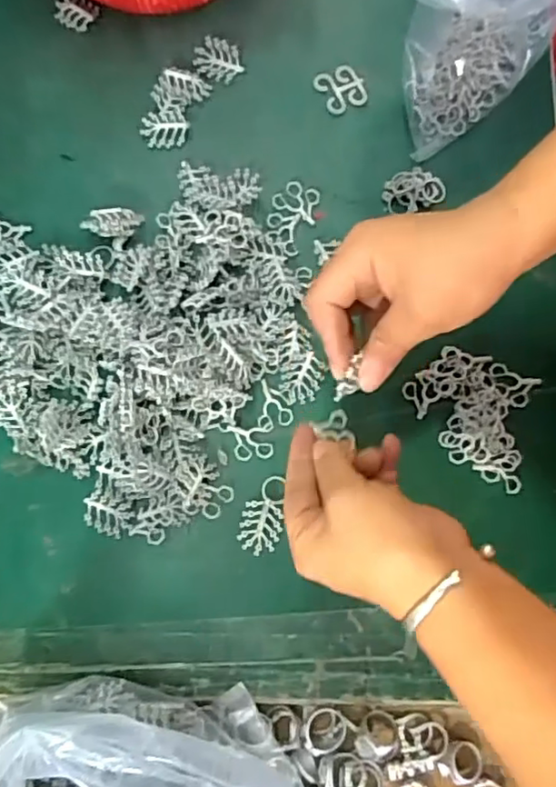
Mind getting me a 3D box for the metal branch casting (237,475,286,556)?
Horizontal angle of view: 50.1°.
[{"bbox_3d":[-0.009,0.081,0.400,0.027,0.006,0.051,14,79,2],"label":"metal branch casting"}]

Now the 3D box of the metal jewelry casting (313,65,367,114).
[{"bbox_3d":[0.050,-0.237,0.462,0.034,0.004,0.034,-25,80,-5],"label":"metal jewelry casting"}]

